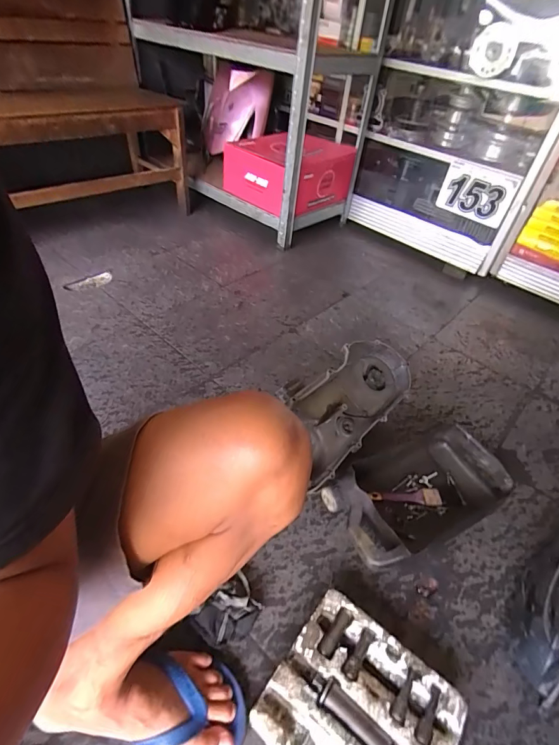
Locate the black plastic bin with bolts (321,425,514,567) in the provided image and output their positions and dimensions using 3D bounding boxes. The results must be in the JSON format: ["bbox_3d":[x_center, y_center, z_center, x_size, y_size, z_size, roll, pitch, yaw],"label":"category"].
[{"bbox_3d":[0.249,0.220,0.709,0.329,0.092,0.172,-18,49,-23],"label":"black plastic bin with bolts"}]

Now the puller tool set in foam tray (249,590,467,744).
[{"bbox_3d":[0.099,0.436,0.492,0.209,0.053,0.189,31,49,24],"label":"puller tool set in foam tray"}]

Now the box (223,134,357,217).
[{"bbox_3d":[0.048,-0.792,1.505,0.397,0.180,0.431,-31,55,-34],"label":"box"}]

